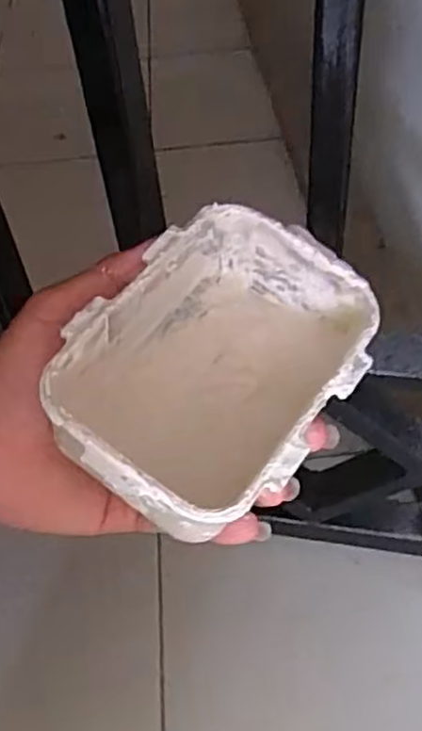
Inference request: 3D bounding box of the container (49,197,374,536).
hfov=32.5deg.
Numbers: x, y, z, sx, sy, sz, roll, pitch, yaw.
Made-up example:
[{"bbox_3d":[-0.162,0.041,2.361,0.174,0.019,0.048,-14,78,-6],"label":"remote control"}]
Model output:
[{"bbox_3d":[0.000,0.002,0.318,0.107,0.055,0.146,35,60,11],"label":"container"}]

